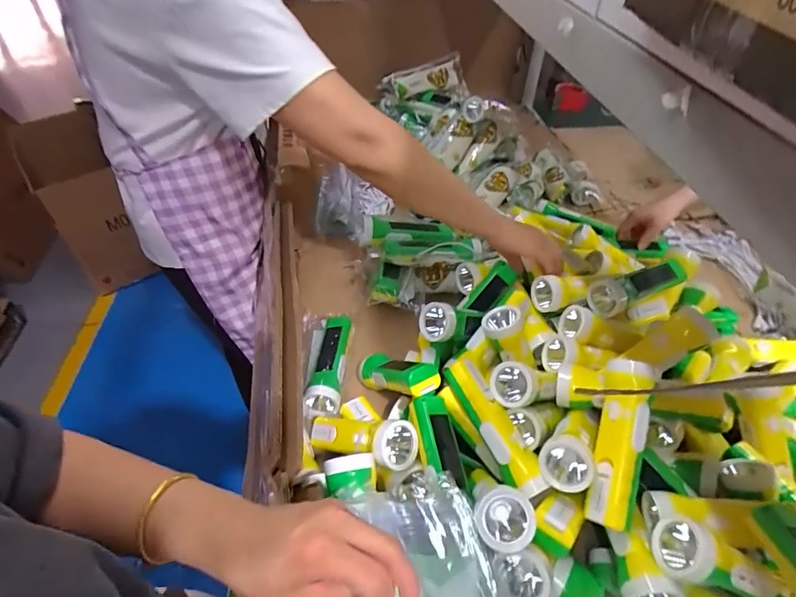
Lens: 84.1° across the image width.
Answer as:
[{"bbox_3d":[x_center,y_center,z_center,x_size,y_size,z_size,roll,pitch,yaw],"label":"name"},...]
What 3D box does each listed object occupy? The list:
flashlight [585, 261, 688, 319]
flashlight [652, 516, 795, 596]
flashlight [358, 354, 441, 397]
[{"bbox_3d":[0.349,-0.018,0.648,0.168,0.047,0.054,-22,50,-22],"label":"flashlight"},{"bbox_3d":[0.304,0.247,0.395,0.127,0.047,0.052,25,48,4],"label":"flashlight"},{"bbox_3d":[-0.005,0.103,0.599,0.046,0.044,0.173,-29,10,-26],"label":"flashlight"}]

